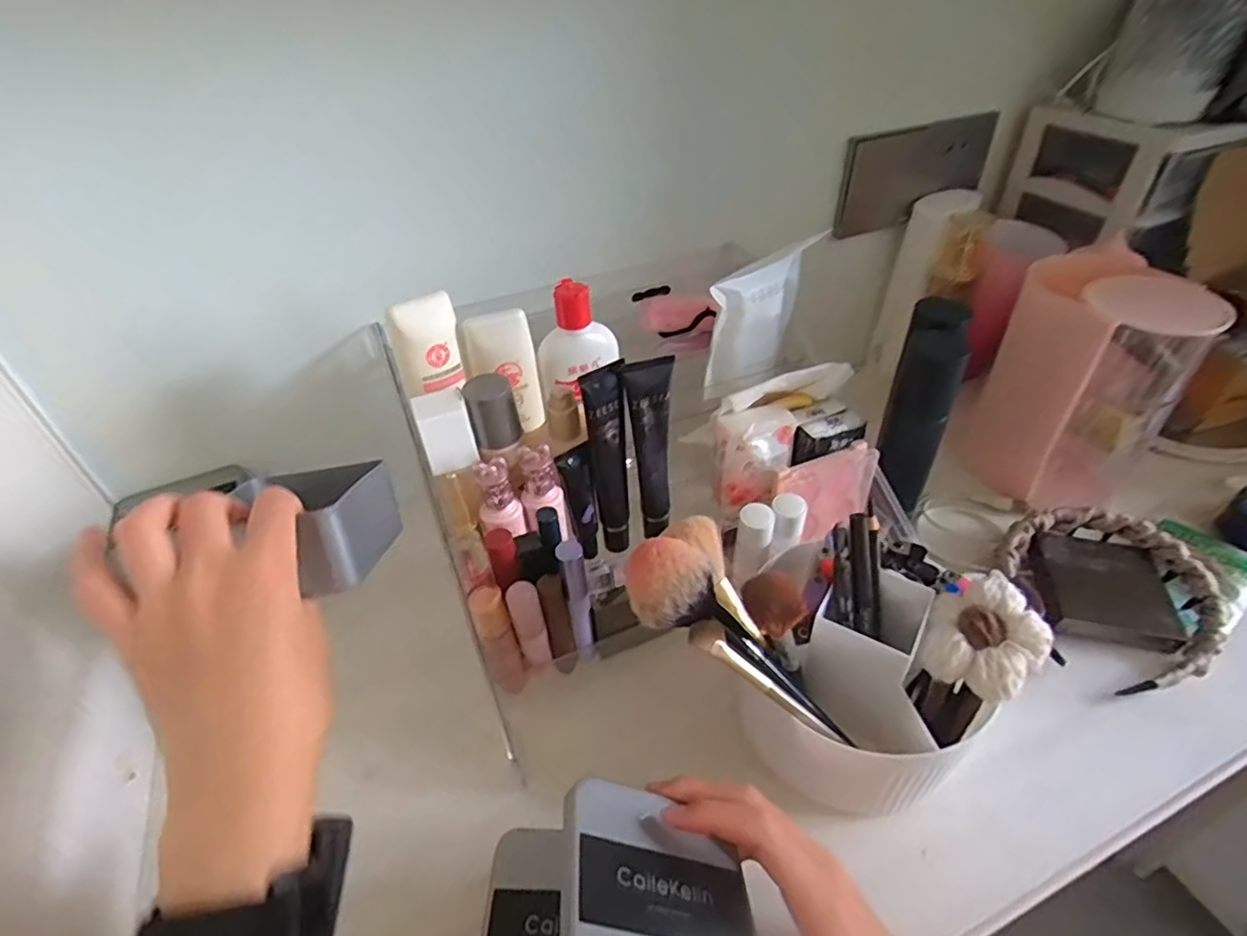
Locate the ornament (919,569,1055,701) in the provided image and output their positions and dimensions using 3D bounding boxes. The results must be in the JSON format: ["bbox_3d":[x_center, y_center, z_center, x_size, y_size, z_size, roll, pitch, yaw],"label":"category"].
[{"bbox_3d":[0.193,0.088,0.335,0.054,0.029,0.057,24,48,28],"label":"ornament"}]

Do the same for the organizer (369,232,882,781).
[{"bbox_3d":[0.010,-0.026,0.440,0.304,0.186,0.198,-25,45,-23],"label":"organizer"}]

